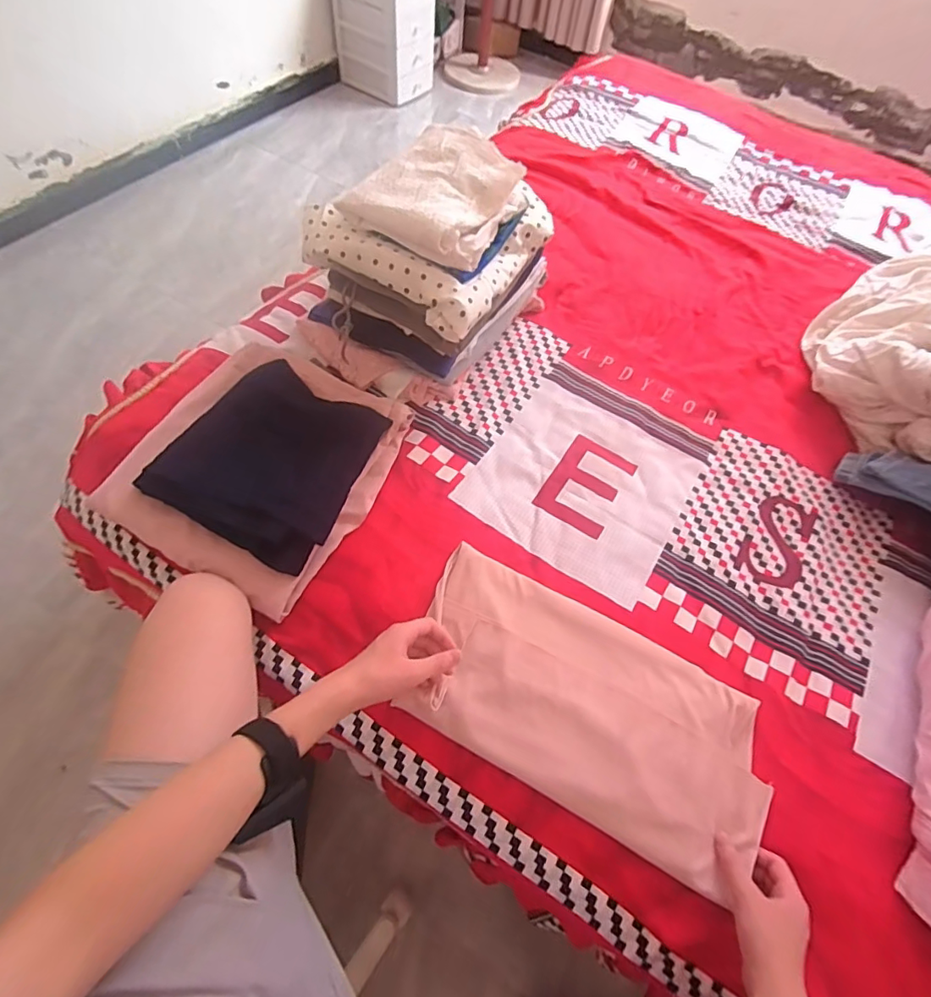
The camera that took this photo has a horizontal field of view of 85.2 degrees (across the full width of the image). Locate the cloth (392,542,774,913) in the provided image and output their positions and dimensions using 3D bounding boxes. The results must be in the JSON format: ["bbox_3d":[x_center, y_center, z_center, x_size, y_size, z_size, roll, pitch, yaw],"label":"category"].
[{"bbox_3d":[0.143,0.243,0.603,0.429,0.035,0.219,27,62,11],"label":"cloth"}]

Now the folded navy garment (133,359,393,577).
[{"bbox_3d":[-0.258,-0.059,0.670,0.229,0.059,0.240,25,61,9],"label":"folded navy garment"}]

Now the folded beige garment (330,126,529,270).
[{"bbox_3d":[-0.042,-0.449,0.733,0.233,0.066,0.225,36,63,14],"label":"folded beige garment"}]

